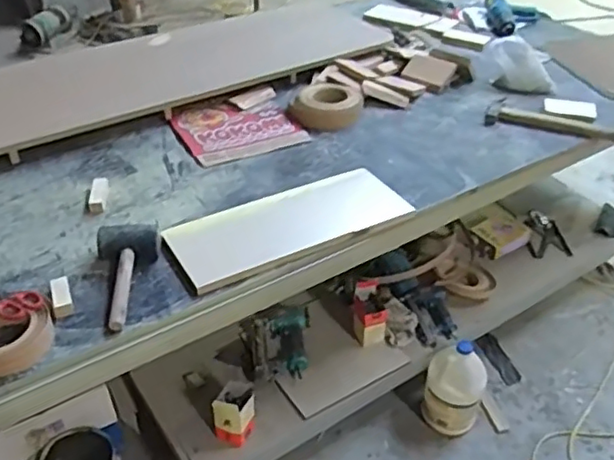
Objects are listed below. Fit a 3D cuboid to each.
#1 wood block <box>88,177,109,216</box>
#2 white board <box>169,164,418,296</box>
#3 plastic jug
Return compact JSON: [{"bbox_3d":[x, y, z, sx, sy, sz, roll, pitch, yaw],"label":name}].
[{"bbox_3d":[-0.451,-0.076,1.353,0.035,0.034,0.104,-5,41,-8],"label":"wood block"},{"bbox_3d":[-0.036,-0.015,1.286,0.484,0.025,0.199,-19,45,-23],"label":"white board"},{"bbox_3d":[0.400,0.441,1.714,0.158,0.269,0.143,13,40,17],"label":"plastic jug"}]

